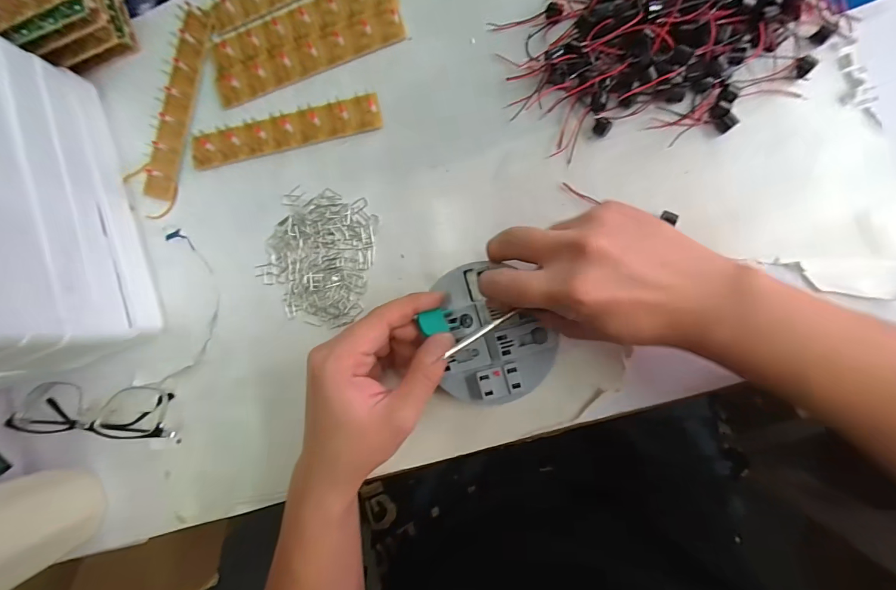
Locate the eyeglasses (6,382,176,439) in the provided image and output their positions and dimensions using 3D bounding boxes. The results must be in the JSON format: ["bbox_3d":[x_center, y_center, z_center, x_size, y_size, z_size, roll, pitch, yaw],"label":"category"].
[{"bbox_3d":[-0.298,0.096,0.324,0.141,0.026,0.044,-4,87,8],"label":"eyeglasses"}]

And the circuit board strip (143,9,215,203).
[{"bbox_3d":[-0.231,-0.163,0.337,0.028,0.008,0.162,14,92,3],"label":"circuit board strip"}]

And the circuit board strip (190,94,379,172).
[{"bbox_3d":[-0.134,-0.133,0.321,0.160,0.008,0.027,-10,87,8],"label":"circuit board strip"}]

